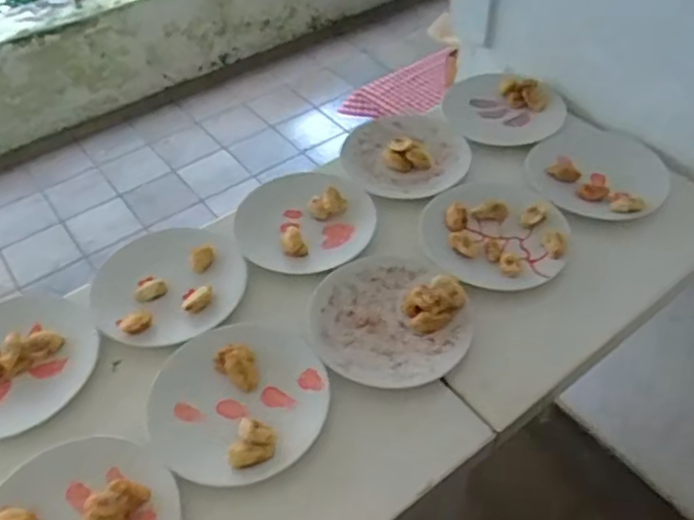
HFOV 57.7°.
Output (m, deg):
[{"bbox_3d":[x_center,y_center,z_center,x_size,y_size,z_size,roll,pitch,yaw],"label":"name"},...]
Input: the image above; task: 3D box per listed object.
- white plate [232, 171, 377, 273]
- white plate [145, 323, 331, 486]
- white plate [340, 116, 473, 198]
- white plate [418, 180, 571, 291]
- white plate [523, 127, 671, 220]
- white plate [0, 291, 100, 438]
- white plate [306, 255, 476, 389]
[{"bbox_3d":[-0.061,-0.060,0.916,0.195,0.040,0.174,-6,48,-5],"label":"white plate"},{"bbox_3d":[-0.126,0.153,0.713,0.194,0.018,0.191,0,48,0],"label":"white plate"},{"bbox_3d":[0.092,-0.168,0.997,0.195,0.032,0.187,0,48,0],"label":"white plate"},{"bbox_3d":[0.206,-0.040,0.872,0.192,0.023,0.192,0,48,0],"label":"white plate"},{"bbox_3d":[0.378,-0.135,0.954,0.195,0.029,0.195,0,48,0],"label":"white plate"},{"bbox_3d":[-0.402,0.117,0.752,0.184,0.029,0.194,0,48,0],"label":"white plate"},{"bbox_3d":[0.055,0.064,0.781,0.192,0.029,0.195,0,48,0],"label":"white plate"}]

